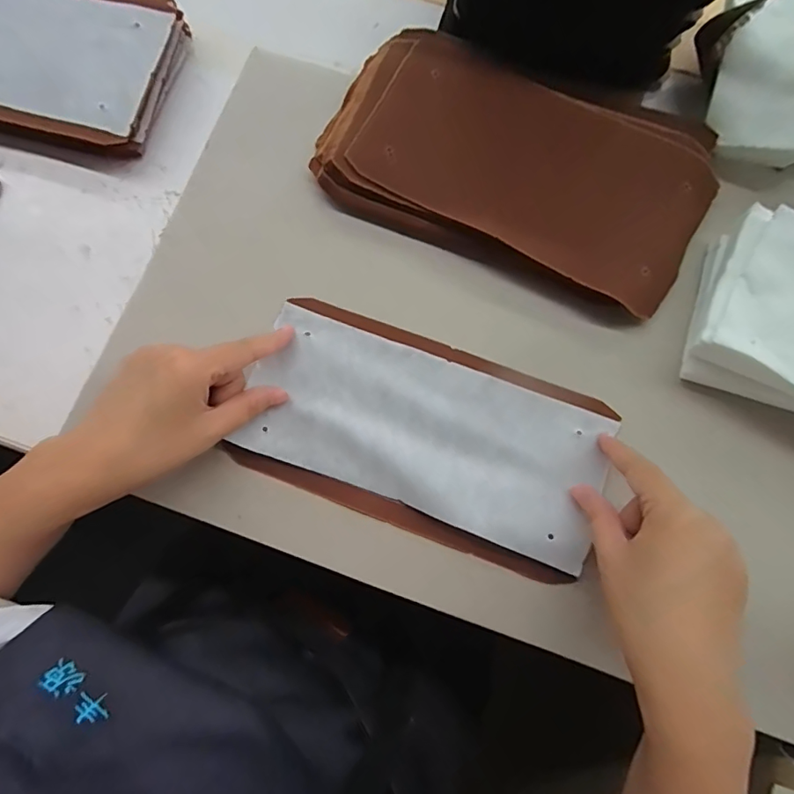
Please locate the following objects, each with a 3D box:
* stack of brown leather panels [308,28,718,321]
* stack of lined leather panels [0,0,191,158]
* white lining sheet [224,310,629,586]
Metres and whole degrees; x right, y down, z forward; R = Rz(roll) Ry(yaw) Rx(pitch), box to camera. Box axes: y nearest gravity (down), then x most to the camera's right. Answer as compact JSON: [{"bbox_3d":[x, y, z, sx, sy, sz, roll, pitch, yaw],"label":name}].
[{"bbox_3d":[0.090,-0.182,0.370,0.275,0.026,0.157,24,80,5],"label":"stack of brown leather panels"},{"bbox_3d":[-0.320,-0.283,0.396,0.280,0.033,0.145,13,79,3],"label":"stack of lined leather panels"},{"bbox_3d":[0.019,0.023,0.339,0.243,0.009,0.106,20,74,5],"label":"white lining sheet"}]

